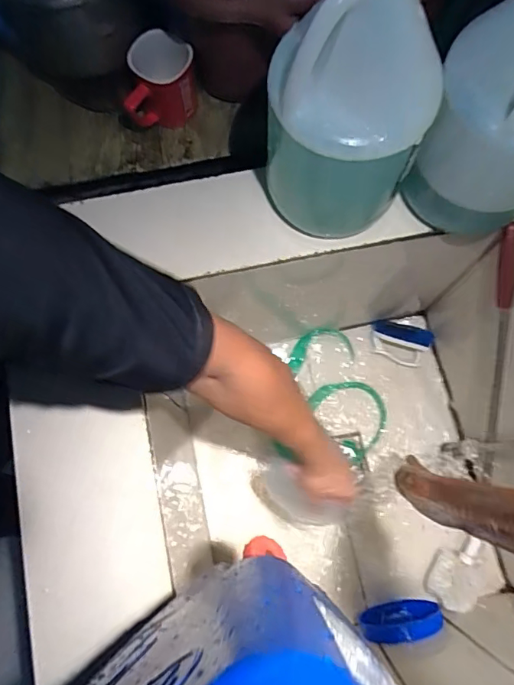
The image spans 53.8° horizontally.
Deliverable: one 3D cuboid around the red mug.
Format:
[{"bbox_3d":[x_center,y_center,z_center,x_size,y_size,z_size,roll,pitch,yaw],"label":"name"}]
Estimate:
[{"bbox_3d":[-0.127,-0.339,0.661,0.096,0.089,0.076,-15,76,-3],"label":"red mug"}]

